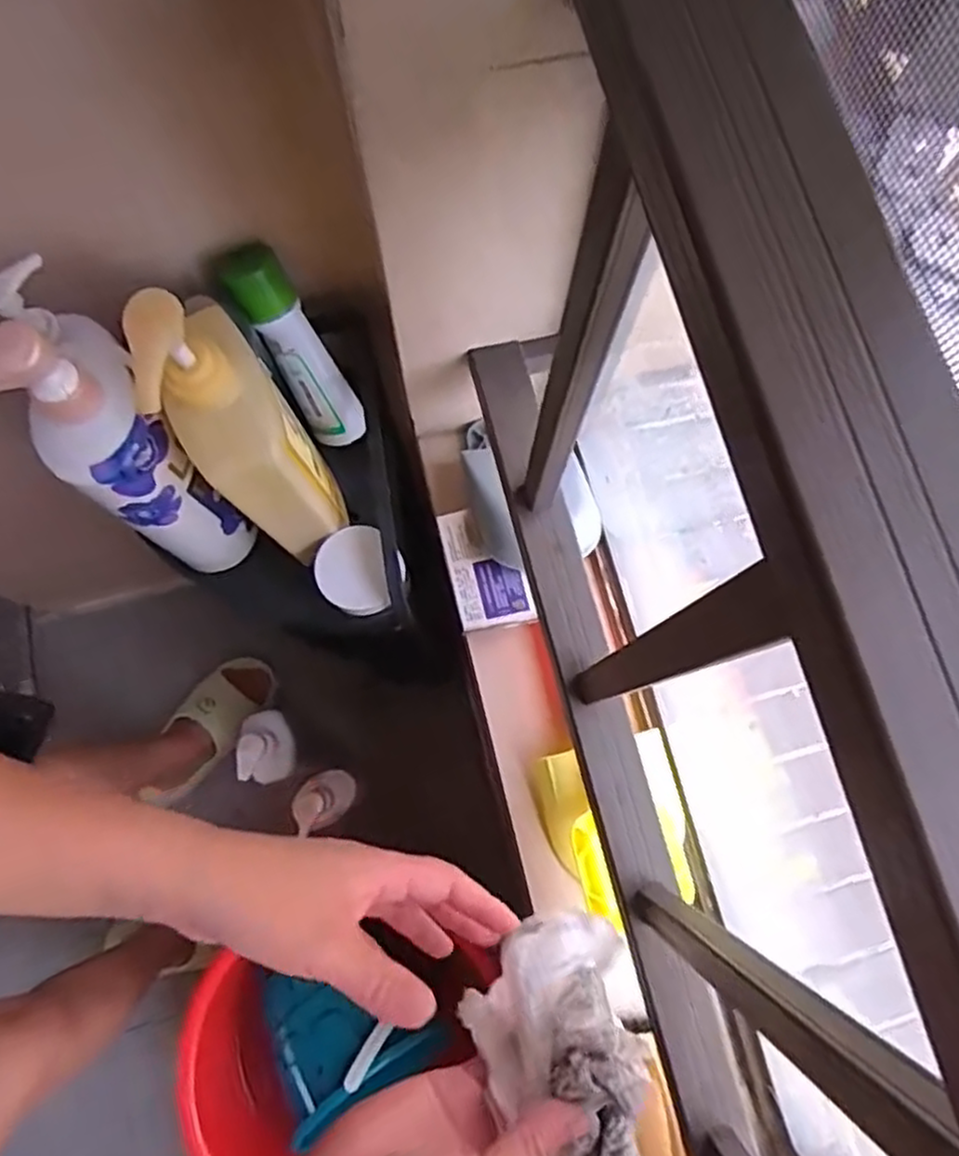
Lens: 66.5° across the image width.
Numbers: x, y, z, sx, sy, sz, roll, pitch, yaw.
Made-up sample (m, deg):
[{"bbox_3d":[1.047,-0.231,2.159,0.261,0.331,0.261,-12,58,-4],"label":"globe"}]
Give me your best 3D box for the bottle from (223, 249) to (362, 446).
[{"bbox_3d":[-0.132,-0.163,0.547,0.041,0.165,0.035,-37,55,-8],"label":"bottle"}]

